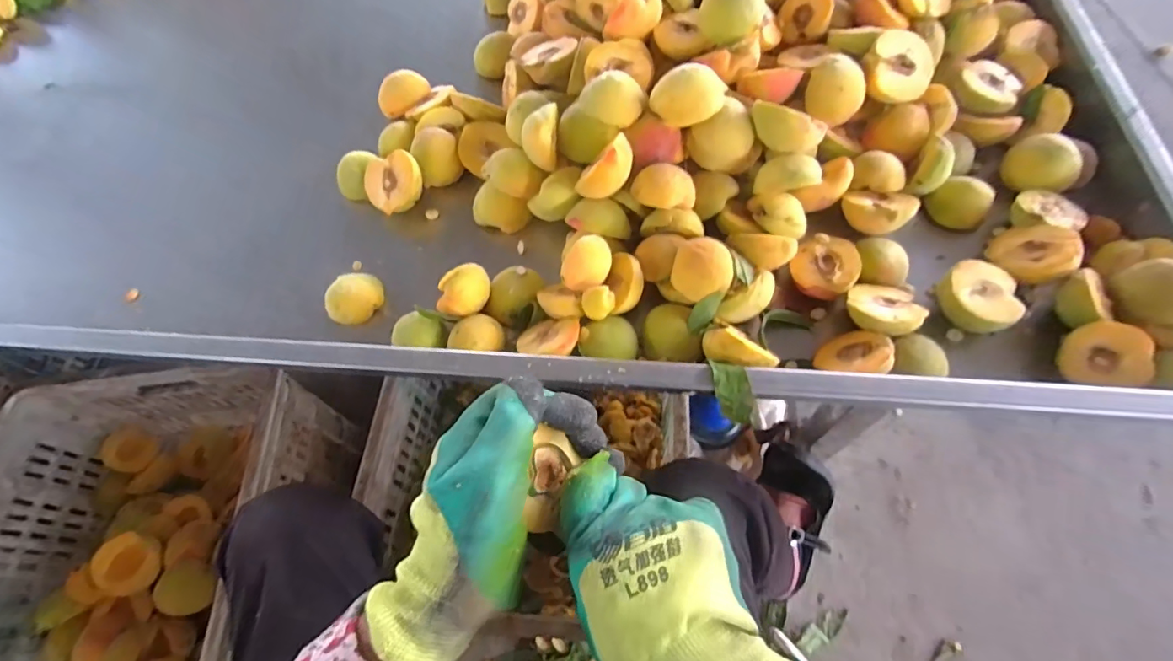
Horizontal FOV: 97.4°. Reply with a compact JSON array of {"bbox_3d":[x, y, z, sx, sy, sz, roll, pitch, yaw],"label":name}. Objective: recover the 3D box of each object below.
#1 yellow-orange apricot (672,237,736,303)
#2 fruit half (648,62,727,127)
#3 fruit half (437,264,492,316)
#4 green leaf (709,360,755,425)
[{"bbox_3d":[0.103,-0.051,0.460,0.050,0.042,0.053,-2,62,3],"label":"yellow-orange apricot"},{"bbox_3d":[0.095,-0.224,0.493,0.067,0.055,0.033,14,21,16],"label":"fruit half"},{"bbox_3d":[-0.113,-0.038,0.483,0.051,0.019,0.046,-16,100,-27],"label":"fruit half"},{"bbox_3d":[0.116,0.050,0.412,0.027,0.030,0.043,-8,62,-1],"label":"green leaf"}]

